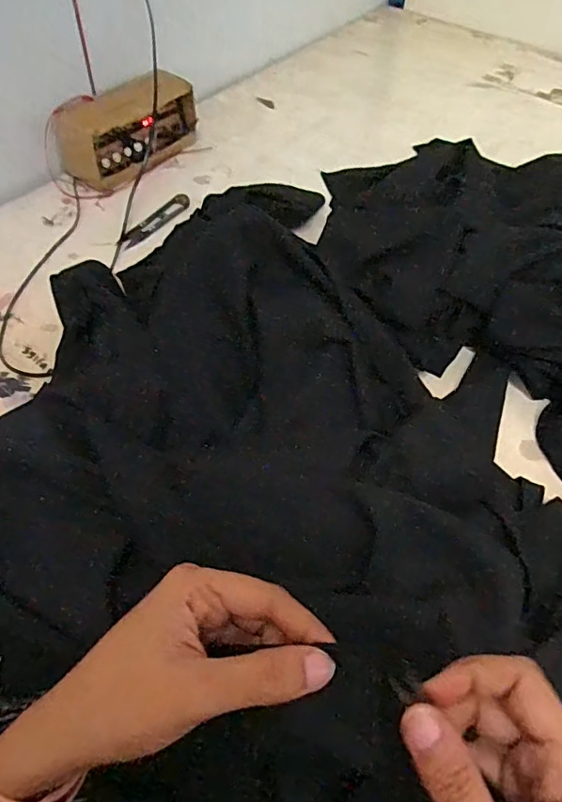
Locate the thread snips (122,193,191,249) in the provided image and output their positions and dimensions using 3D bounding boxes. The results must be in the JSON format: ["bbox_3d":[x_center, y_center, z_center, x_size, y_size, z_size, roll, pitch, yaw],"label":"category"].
[{"bbox_3d":[-0.151,-0.221,0.651,0.021,0.010,0.109,30,59,19],"label":"thread snips"}]

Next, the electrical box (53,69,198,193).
[{"bbox_3d":[-0.202,-0.361,0.701,0.083,0.090,0.180,33,60,20],"label":"electrical box"}]

